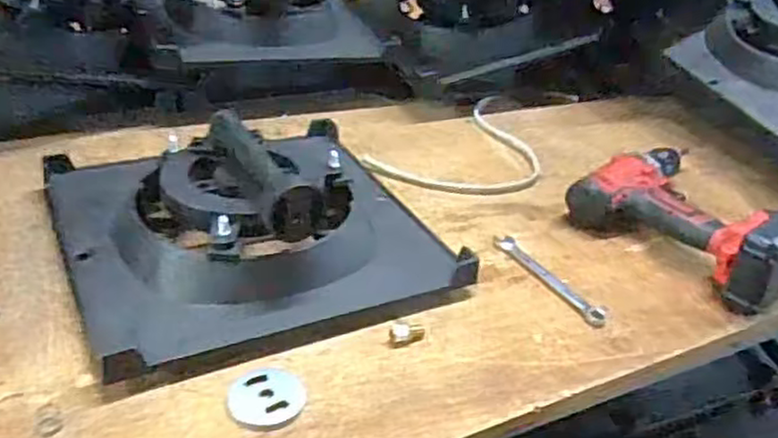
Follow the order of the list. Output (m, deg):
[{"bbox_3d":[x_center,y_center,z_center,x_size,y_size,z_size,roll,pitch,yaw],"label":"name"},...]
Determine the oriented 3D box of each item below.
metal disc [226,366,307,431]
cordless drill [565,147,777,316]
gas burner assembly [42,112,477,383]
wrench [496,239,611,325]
[{"bbox_3d":[-0.080,0.117,0.469,0.050,0.004,0.051,5,32,-3],"label":"metal disc"},{"bbox_3d":[0.300,-0.011,0.683,0.174,0.077,0.202,-19,40,-35],"label":"cordless drill"},{"bbox_3d":[-0.119,-0.026,0.602,0.287,0.104,0.282,-12,36,-28],"label":"gas burner assembly"},{"bbox_3d":[0.138,0.049,0.620,0.020,0.008,0.137,-13,36,-28],"label":"wrench"}]

